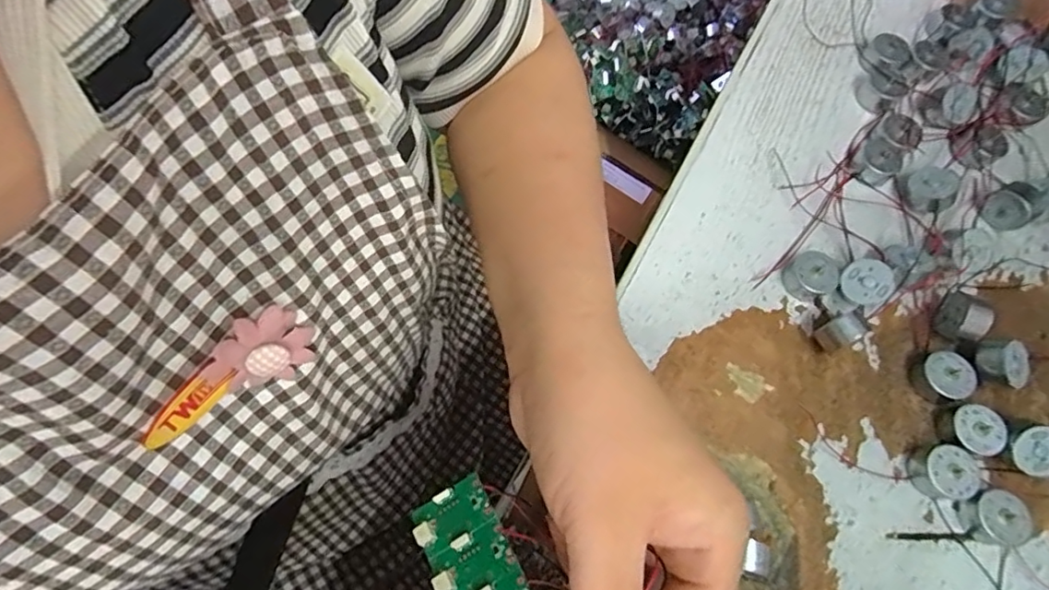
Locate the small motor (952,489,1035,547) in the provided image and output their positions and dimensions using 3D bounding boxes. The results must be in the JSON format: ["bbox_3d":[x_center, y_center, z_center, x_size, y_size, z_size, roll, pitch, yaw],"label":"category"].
[{"bbox_3d":[0.209,0.100,0.242,0.022,0.014,0.023,1,70,-4],"label":"small motor"}]

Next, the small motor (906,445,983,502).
[{"bbox_3d":[0.193,0.082,0.248,0.023,0.015,0.024,1,70,-4],"label":"small motor"}]

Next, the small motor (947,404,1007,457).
[{"bbox_3d":[0.212,0.064,0.256,0.019,0.014,0.022,2,70,-4],"label":"small motor"}]

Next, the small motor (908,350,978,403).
[{"bbox_3d":[0.205,0.041,0.266,0.020,0.014,0.023,-19,73,-11],"label":"small motor"}]

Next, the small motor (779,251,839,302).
[{"bbox_3d":[0.150,-0.010,0.283,0.022,0.013,0.023,-32,76,-14],"label":"small motor"}]

